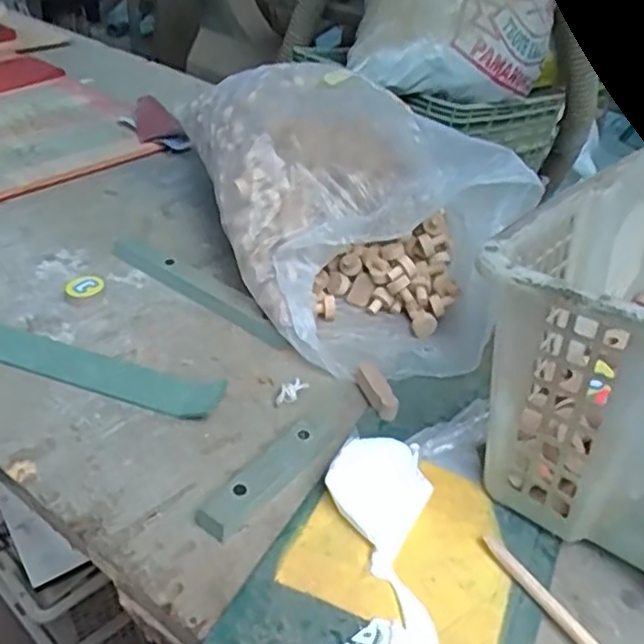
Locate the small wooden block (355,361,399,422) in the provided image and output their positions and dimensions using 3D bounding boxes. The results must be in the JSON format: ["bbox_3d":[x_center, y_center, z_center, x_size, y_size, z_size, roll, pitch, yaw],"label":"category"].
[{"bbox_3d":[0.040,0.047,0.495,0.015,0.017,0.055,-7,39,-17],"label":"small wooden block"}]

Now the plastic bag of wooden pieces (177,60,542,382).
[{"bbox_3d":[0.003,-0.121,0.606,0.191,0.151,0.374,-9,39,-19],"label":"plastic bag of wooden pieces"}]

